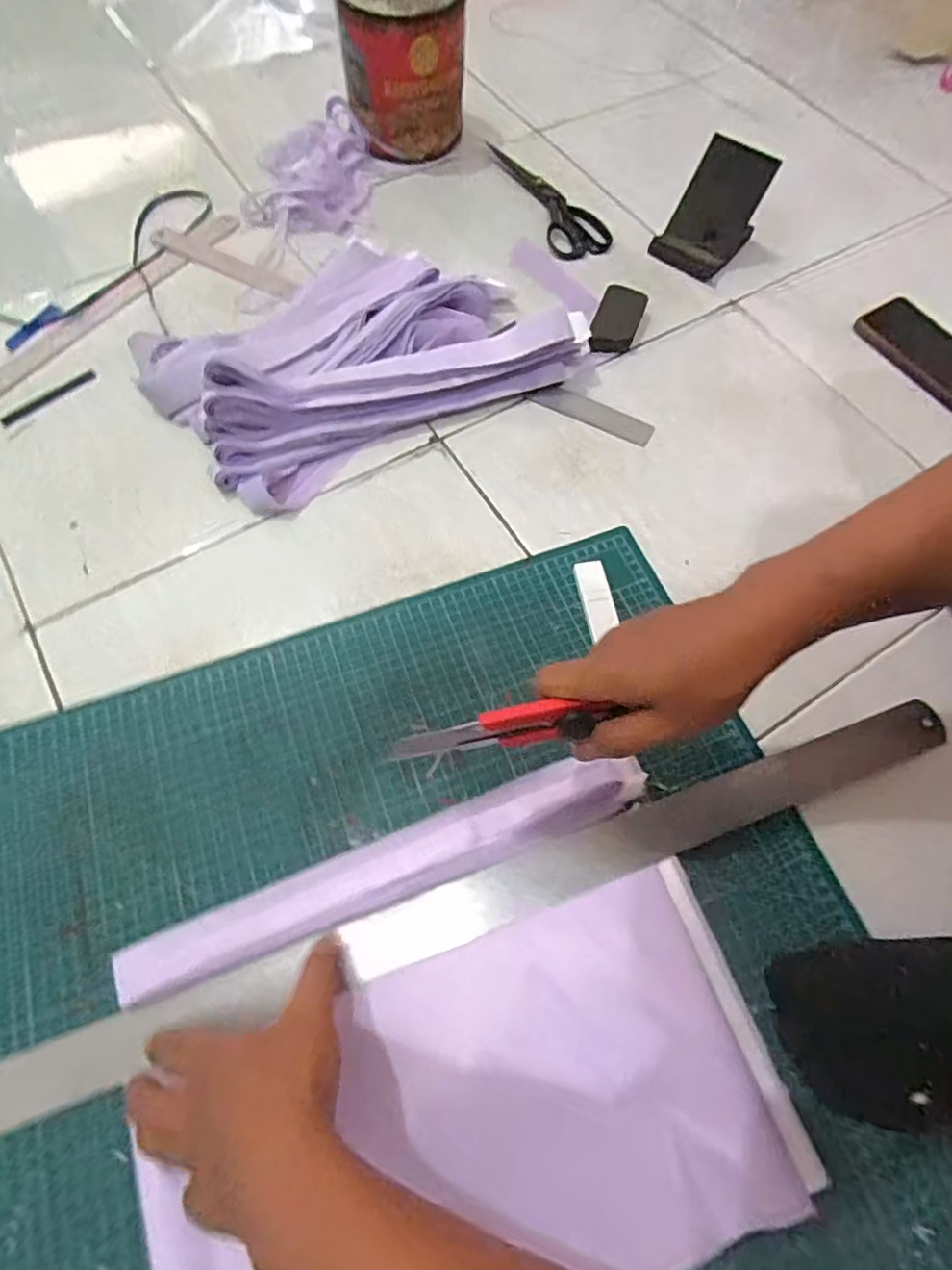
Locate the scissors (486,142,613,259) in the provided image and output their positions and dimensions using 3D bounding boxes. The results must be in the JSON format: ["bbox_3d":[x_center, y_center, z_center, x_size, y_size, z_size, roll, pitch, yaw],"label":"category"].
[{"bbox_3d":[0.095,-0.555,0.747,0.085,0.019,0.230,-20,69,-11],"label":"scissors"}]

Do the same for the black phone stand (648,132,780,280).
[{"bbox_3d":[0.277,-0.496,0.692,0.087,0.086,0.112,35,70,12],"label":"black phone stand"}]

